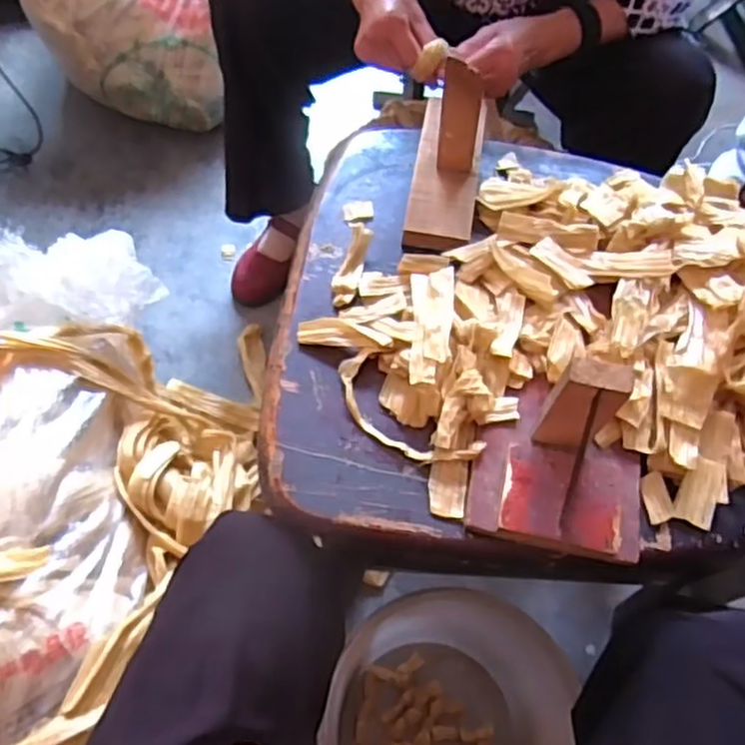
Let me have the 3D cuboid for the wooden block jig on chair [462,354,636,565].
[{"bbox_3d":[0.138,0.048,0.458,0.117,0.099,0.117,13,61,3],"label":"wooden block jig on chair"}]

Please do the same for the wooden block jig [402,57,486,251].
[{"bbox_3d":[0.072,-0.207,0.597,0.059,0.108,0.169,10,61,1],"label":"wooden block jig"}]

